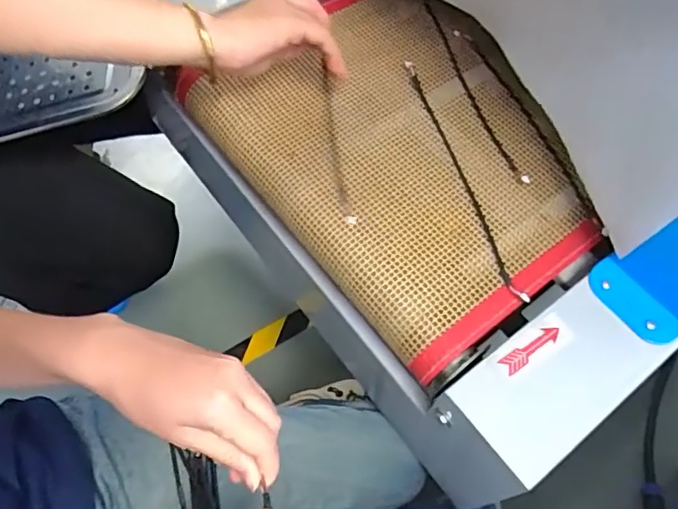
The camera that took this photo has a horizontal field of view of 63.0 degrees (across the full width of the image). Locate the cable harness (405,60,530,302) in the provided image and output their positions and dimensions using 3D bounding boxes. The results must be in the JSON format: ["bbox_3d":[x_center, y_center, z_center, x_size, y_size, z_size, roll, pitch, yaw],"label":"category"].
[{"bbox_3d":[0.113,-0.079,0.525,0.012,0.015,0.282,-15,65,-7],"label":"cable harness"}]

